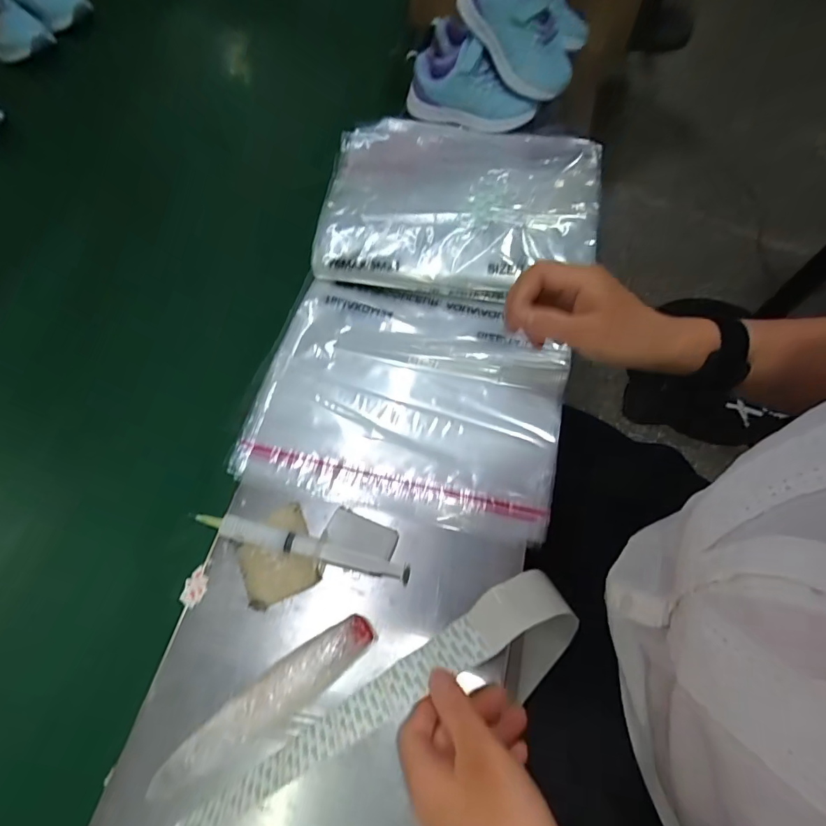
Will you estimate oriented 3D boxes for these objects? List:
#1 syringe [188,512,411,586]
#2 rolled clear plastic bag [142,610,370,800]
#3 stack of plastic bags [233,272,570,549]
[{"bbox_3d":[-0.086,0.101,0.366,0.168,0.018,0.015,13,66,6],"label":"syringe"},{"bbox_3d":[-0.096,0.197,0.319,0.160,0.016,0.040,-37,71,-15],"label":"rolled clear plastic bag"},{"bbox_3d":[-0.002,-0.019,0.427,0.264,0.014,0.214,12,66,5],"label":"stack of plastic bags"}]

